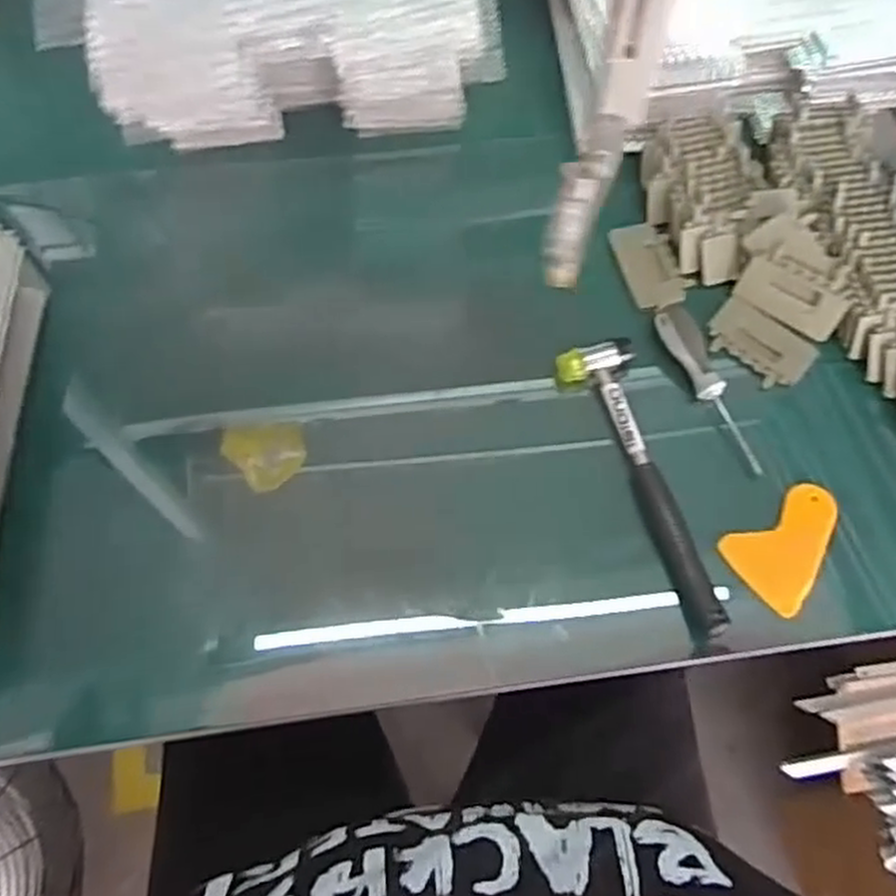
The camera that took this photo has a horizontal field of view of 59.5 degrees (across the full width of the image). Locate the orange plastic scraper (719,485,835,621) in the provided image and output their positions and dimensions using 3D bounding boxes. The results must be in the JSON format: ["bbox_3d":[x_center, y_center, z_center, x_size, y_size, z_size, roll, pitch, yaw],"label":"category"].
[{"bbox_3d":[0.265,0.075,0.598,0.102,0.009,0.070,-34,71,-15],"label":"orange plastic scraper"}]

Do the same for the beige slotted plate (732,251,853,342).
[{"bbox_3d":[0.294,-0.134,0.662,0.086,0.055,0.006,35,32,19],"label":"beige slotted plate"}]

